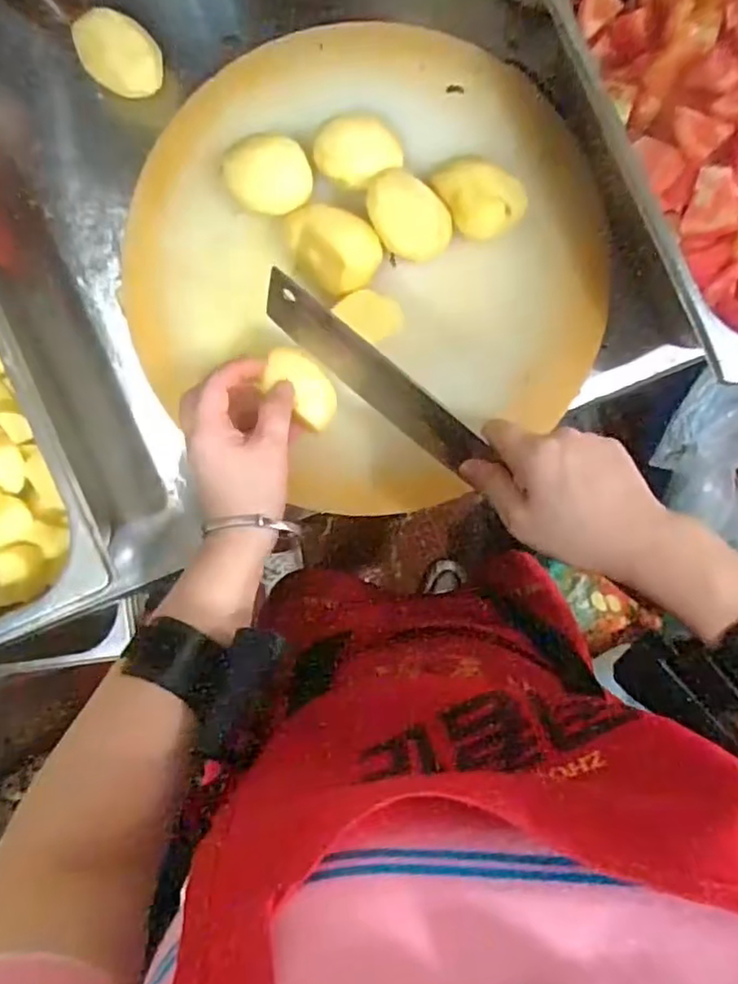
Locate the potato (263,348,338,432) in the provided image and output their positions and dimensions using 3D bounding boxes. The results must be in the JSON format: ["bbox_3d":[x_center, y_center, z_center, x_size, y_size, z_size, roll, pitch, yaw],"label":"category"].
[{"bbox_3d":[-0.047,-0.071,0.444,0.057,0.025,0.035,43,80,-17],"label":"potato"}]

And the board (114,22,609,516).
[{"bbox_3d":[0.001,-0.157,0.450,0.304,0.040,0.311,1,100,3],"label":"board"}]

